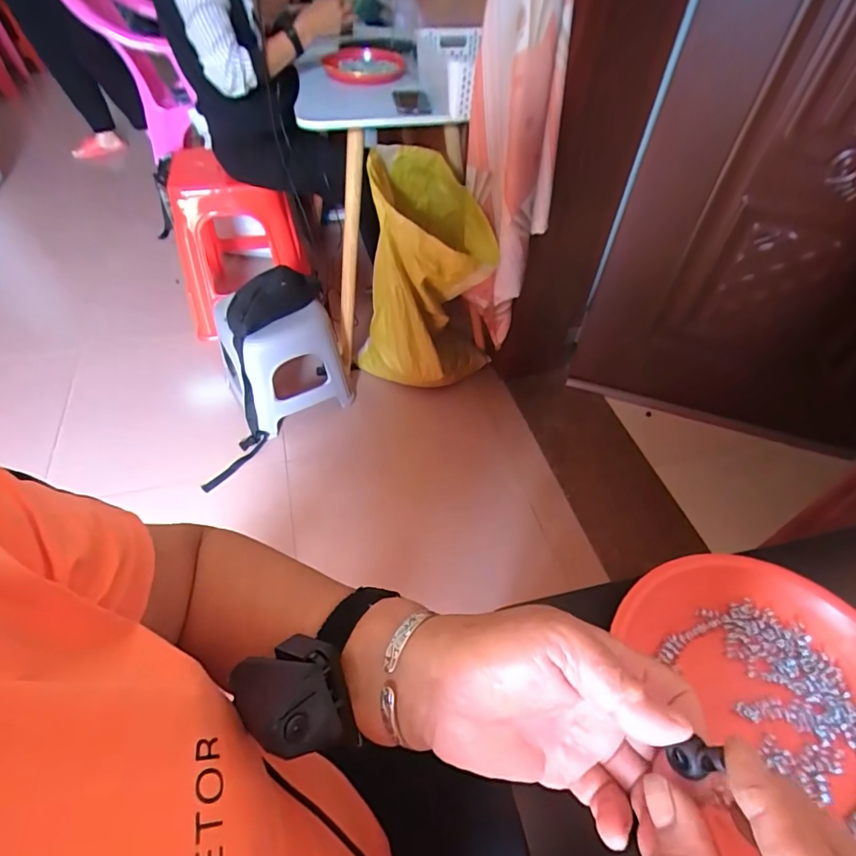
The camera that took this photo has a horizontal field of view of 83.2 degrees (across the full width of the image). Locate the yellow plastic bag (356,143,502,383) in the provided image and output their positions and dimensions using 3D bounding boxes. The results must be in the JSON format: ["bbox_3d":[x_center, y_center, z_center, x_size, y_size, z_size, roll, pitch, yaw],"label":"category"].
[{"bbox_3d":[-0.008,-0.350,1.300,0.377,0.651,0.282,3,50,0],"label":"yellow plastic bag"}]

